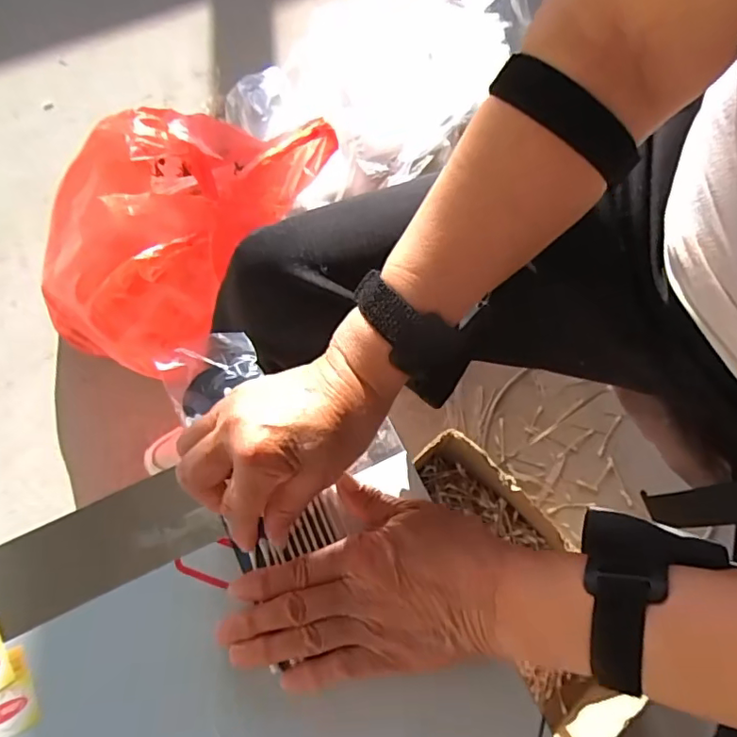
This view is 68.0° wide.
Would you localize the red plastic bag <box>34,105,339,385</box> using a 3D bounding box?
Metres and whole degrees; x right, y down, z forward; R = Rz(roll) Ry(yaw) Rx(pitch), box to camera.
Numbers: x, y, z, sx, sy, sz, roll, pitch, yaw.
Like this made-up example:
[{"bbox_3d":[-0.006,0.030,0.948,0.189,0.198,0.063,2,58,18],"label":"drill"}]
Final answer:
[{"bbox_3d":[-0.285,-0.206,0.767,0.311,0.253,0.399,40,74,14],"label":"red plastic bag"}]

